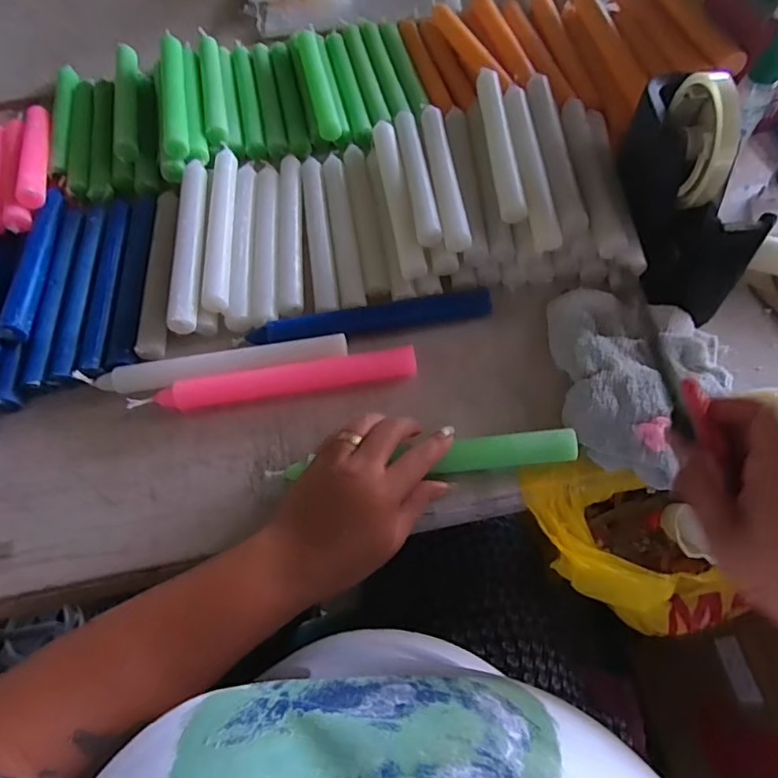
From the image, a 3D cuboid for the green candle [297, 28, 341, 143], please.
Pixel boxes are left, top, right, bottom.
[{"bbox_3d":[-0.078,-0.336,0.568,0.022,0.027,0.177,-13,62,-2],"label":"green candle"}]

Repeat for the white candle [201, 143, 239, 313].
[{"bbox_3d":[-0.154,-0.154,0.476,0.021,0.015,0.197,-7,62,1],"label":"white candle"}]

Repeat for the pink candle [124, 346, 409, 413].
[{"bbox_3d":[-0.089,-0.007,0.412,0.220,0.019,0.025,-9,62,0],"label":"pink candle"}]

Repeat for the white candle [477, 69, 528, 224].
[{"bbox_3d":[0.102,-0.231,0.476,0.020,0.014,0.195,-3,62,3],"label":"white candle"}]

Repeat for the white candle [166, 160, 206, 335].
[{"bbox_3d":[-0.179,-0.136,0.467,0.021,0.026,0.201,-8,62,0],"label":"white candle"}]

